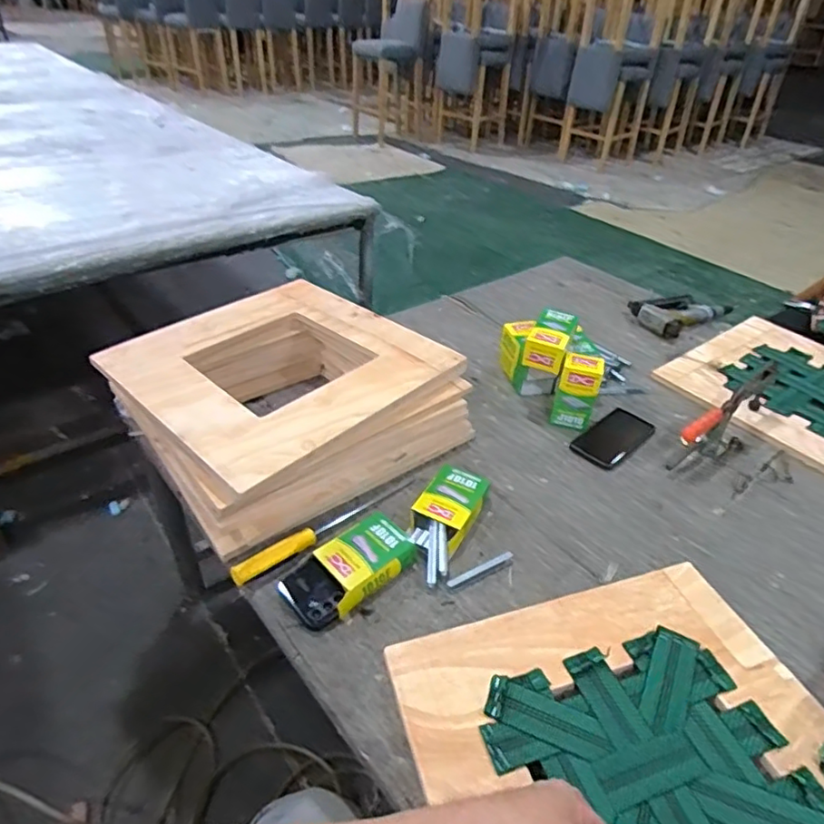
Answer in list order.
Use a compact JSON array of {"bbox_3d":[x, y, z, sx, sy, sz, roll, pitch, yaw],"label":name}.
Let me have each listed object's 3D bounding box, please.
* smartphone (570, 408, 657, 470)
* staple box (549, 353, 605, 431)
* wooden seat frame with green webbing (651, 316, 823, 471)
[{"bbox_3d":[0.339,0.042,1.005,0.139,0.011,0.079,-36,54,-27],"label":"smartphone"},{"bbox_3d":[0.279,-0.034,1.013,0.068,0.120,0.060,15,39,14],"label":"staple box"},{"bbox_3d":[0.763,-0.043,1.135,0.412,0.022,0.429,-23,45,-31],"label":"wooden seat frame with green webbing"}]

